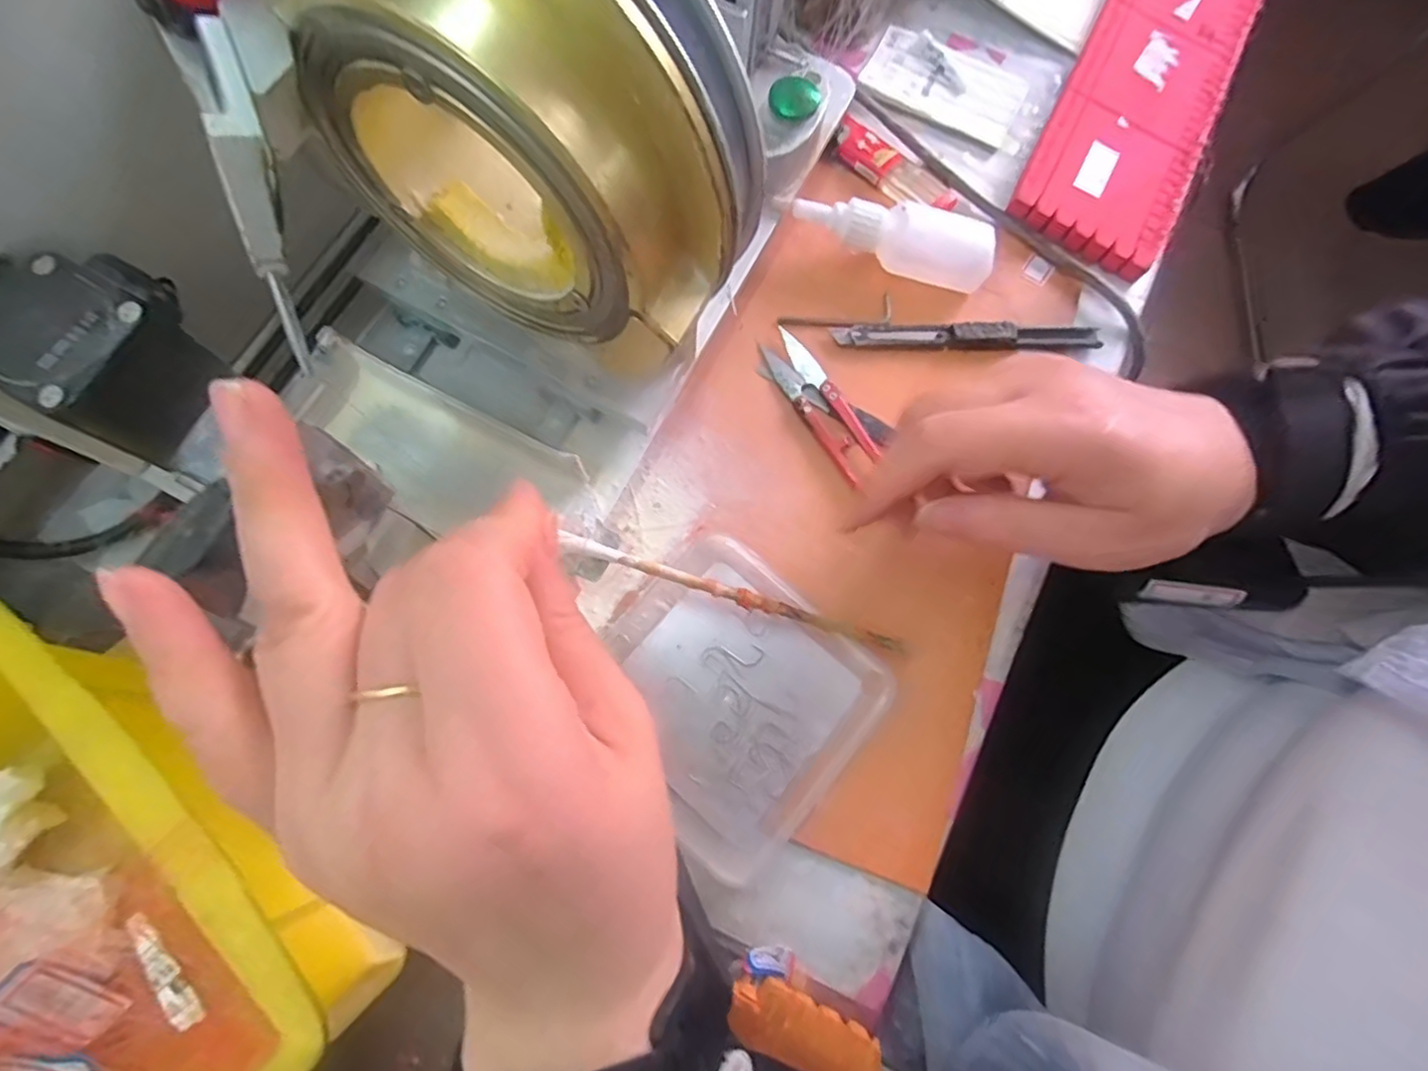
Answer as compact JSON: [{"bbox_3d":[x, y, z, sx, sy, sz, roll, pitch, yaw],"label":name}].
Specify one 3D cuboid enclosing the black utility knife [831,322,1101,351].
[{"bbox_3d":[0.127,-0.101,0.322,0.135,0.006,0.015,0,75,-4],"label":"black utility knife"}]

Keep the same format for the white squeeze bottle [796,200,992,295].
[{"bbox_3d":[0.090,-0.151,0.323,0.098,0.023,0.031,13,75,-1],"label":"white squeeze bottle"}]

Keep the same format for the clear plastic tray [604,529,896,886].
[{"bbox_3d":[0.006,0.067,0.272,0.109,0.007,0.105,41,76,7],"label":"clear plastic tray"}]

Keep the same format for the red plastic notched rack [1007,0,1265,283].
[{"bbox_3d":[0.267,-0.292,0.373,0.083,0.014,0.340,27,75,3],"label":"red plastic notched rack"}]

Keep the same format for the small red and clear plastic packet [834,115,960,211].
[{"bbox_3d":[0.095,-0.195,0.344,0.074,0.007,0.026,39,76,6],"label":"small red and clear plastic packet"}]

